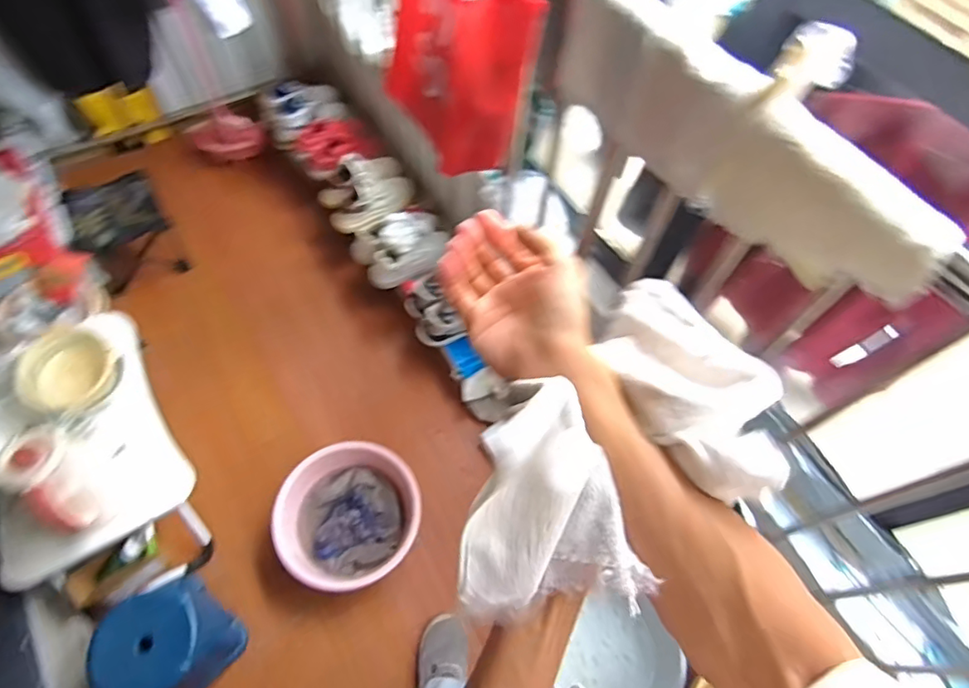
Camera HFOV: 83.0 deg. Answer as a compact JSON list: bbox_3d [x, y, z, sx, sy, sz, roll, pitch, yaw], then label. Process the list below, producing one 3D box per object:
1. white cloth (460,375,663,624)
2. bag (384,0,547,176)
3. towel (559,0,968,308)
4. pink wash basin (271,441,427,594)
[{"bbox_3d":[0.038,0.090,0.322,0.108,0.095,0.116,-5,61,-6],"label":"white cloth"},{"bbox_3d":[-0.067,-0.578,1.087,0.146,0.395,0.318,-29,67,-18],"label":"bag"},{"bbox_3d":[0.310,-0.273,0.736,0.058,0.177,0.598,-28,66,-17],"label":"towel"},{"bbox_3d":[-0.343,0.435,1.399,0.345,0.146,0.319,1,61,-3],"label":"pink wash basin"}]

